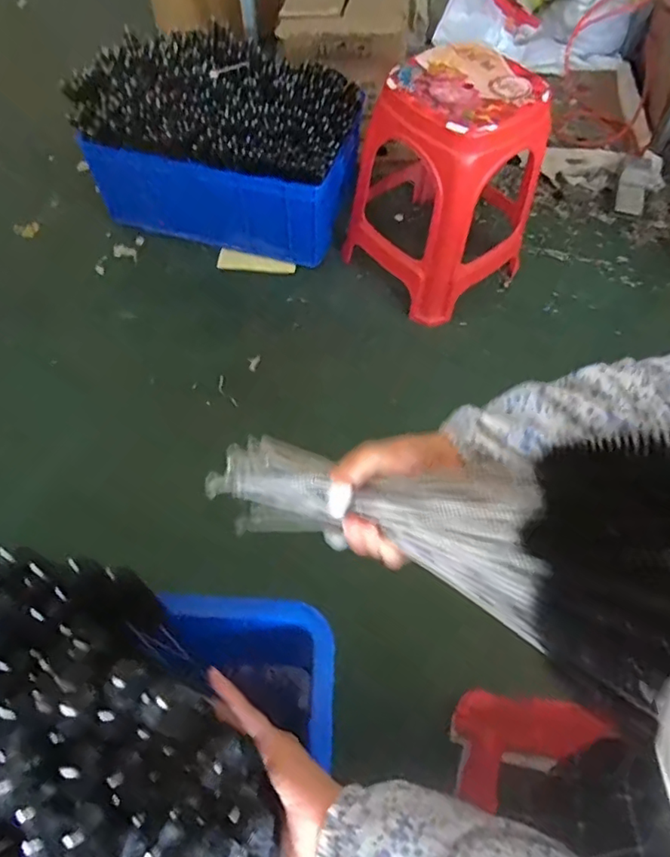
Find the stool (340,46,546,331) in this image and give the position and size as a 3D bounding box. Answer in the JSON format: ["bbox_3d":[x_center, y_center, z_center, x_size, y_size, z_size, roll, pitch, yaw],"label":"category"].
[{"bbox_3d":[0.248,-0.539,1.221,0.362,0.409,0.333,-31,66,-18],"label":"stool"}]

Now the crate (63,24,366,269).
[{"bbox_3d":[-0.251,-0.696,1.383,0.633,0.334,0.379,13,61,5],"label":"crate"}]

